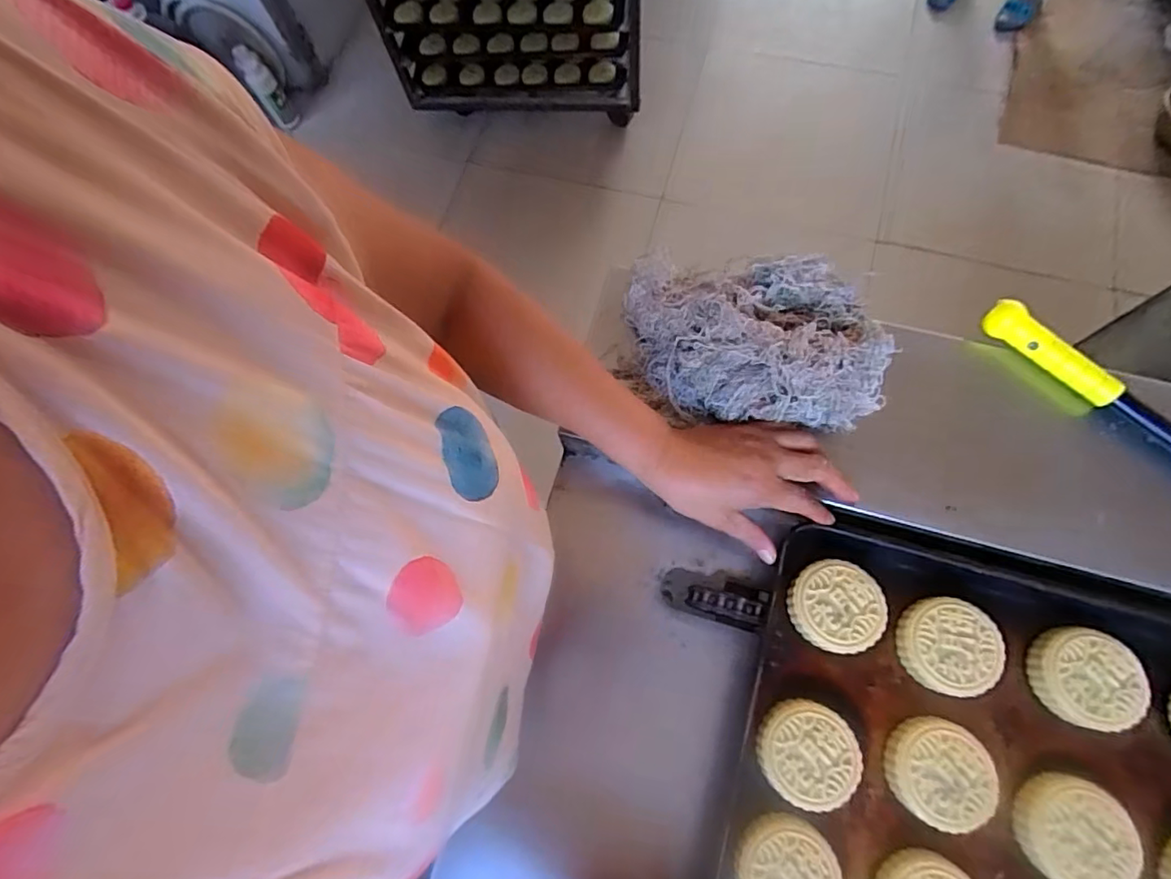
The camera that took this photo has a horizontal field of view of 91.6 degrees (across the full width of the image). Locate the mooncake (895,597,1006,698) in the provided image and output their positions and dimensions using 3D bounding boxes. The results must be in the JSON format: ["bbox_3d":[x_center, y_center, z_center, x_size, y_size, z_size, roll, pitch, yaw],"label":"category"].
[{"bbox_3d":[0.284,0.162,0.449,0.071,0.028,0.069,1,73,2],"label":"mooncake"}]

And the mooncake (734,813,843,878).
[{"bbox_3d":[0.145,0.312,0.408,0.069,0.022,0.071,-1,73,2],"label":"mooncake"}]

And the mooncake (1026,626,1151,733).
[{"bbox_3d":[0.381,0.181,0.434,0.068,0.027,0.069,8,73,4],"label":"mooncake"}]

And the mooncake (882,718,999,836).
[{"bbox_3d":[0.261,0.247,0.422,0.069,0.028,0.071,-1,73,2],"label":"mooncake"}]

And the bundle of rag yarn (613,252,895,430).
[{"bbox_3d":[0.142,-0.088,0.475,0.218,0.069,0.146,5,73,4],"label":"bundle of rag yarn"}]

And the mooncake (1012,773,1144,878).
[{"bbox_3d":[0.346,0.278,0.403,0.071,0.024,0.069,21,75,8],"label":"mooncake"}]

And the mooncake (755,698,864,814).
[{"bbox_3d":[0.168,0.237,0.433,0.071,0.025,0.070,-1,73,2],"label":"mooncake"}]

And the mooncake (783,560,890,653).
[{"bbox_3d":[0.202,0.136,0.463,0.069,0.028,0.068,-1,73,2],"label":"mooncake"}]

